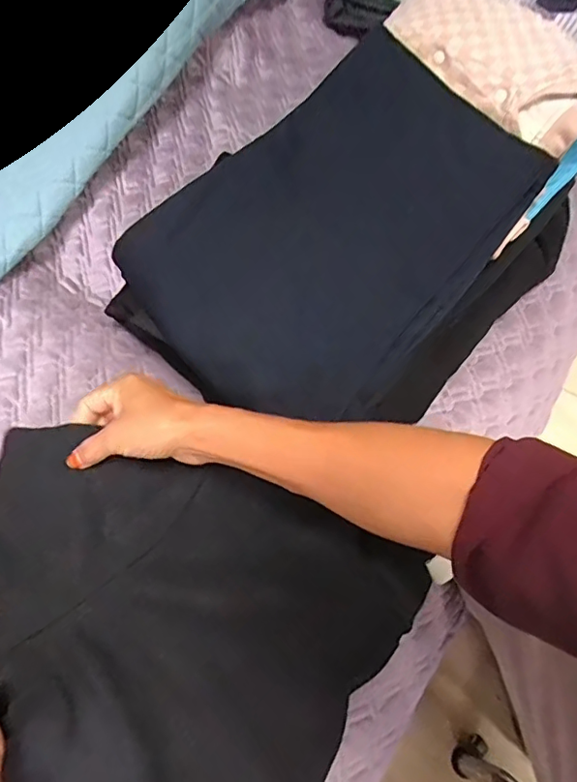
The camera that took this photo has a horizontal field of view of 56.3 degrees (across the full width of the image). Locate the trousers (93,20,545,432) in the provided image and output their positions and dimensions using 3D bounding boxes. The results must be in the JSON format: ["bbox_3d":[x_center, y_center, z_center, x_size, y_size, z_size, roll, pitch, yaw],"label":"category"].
[{"bbox_3d":[0.033,-0.142,0.505,0.258,0.046,0.369,40,97,-1],"label":"trousers"}]

